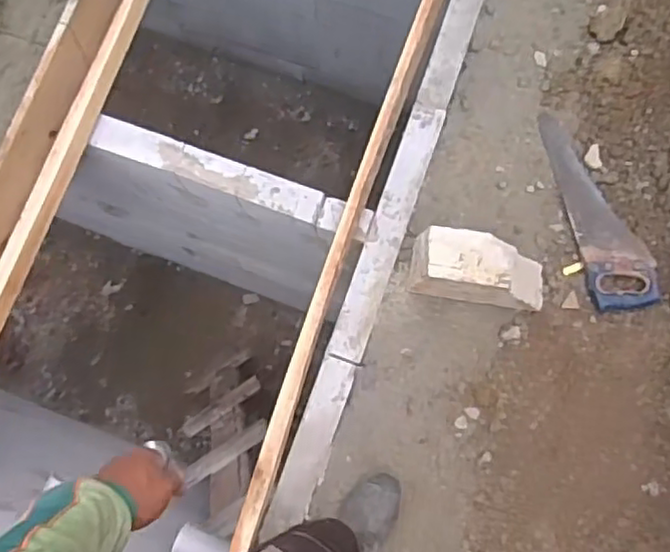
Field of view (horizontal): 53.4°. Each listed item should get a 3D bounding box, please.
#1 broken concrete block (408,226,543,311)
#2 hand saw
[{"bbox_3d":[0.285,-0.008,1.302,0.273,0.196,0.107,9,80,3],"label":"broken concrete block"},{"bbox_3d":[0.538,-0.142,1.411,0.124,0.029,0.452,-18,72,1],"label":"hand saw"}]

